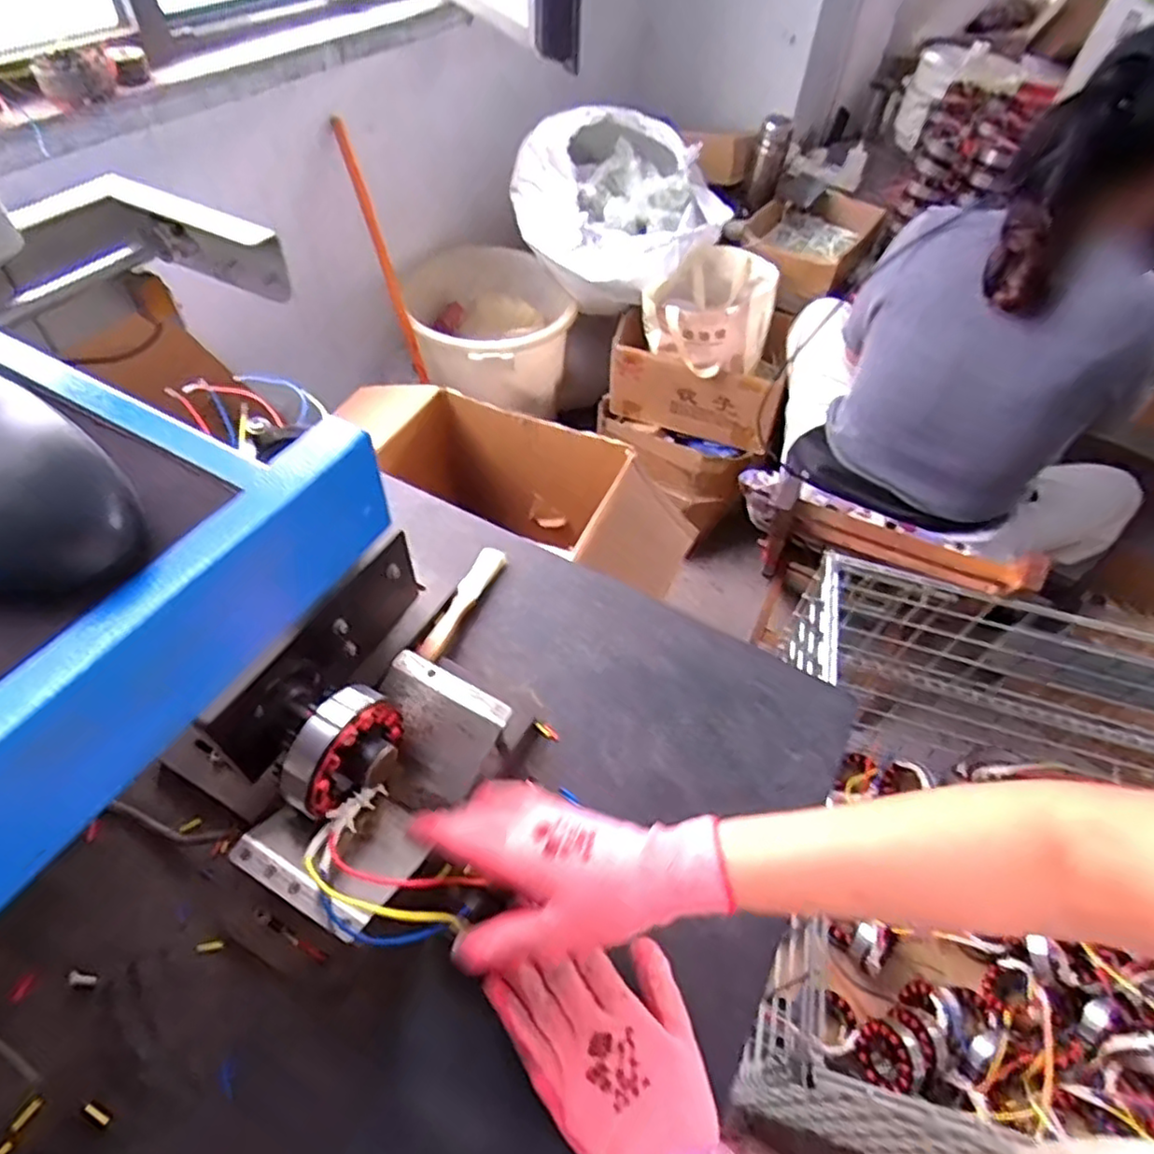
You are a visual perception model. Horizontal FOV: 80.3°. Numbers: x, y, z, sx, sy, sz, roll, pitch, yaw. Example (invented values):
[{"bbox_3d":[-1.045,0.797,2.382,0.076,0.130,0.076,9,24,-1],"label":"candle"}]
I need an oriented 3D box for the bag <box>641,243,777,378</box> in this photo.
[{"bbox_3d":[0.264,-0.539,1.399,0.260,0.180,0.189,-4,53,-7],"label":"bag"}]

